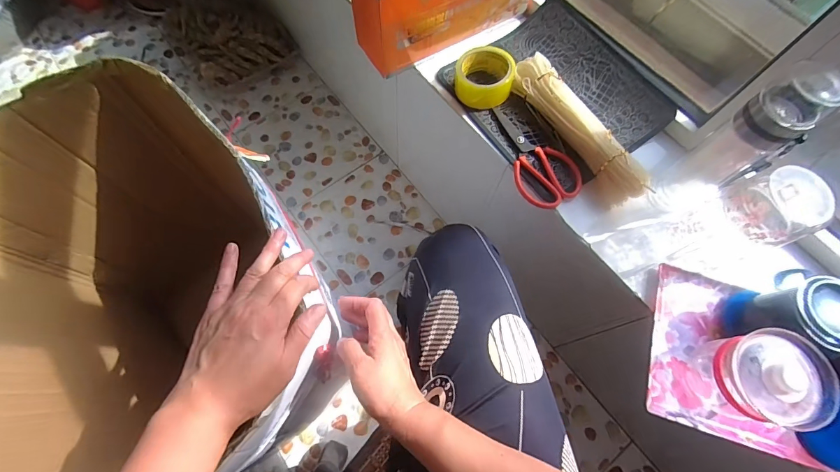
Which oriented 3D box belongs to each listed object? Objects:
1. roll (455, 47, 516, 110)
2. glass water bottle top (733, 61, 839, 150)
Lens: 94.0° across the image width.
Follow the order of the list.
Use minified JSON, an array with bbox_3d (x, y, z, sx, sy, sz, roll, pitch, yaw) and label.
[{"bbox_3d":[0.105,-0.261,0.644,0.093,0.049,0.090,1,69,-2],"label":"roll"},{"bbox_3d":[0.397,-0.139,0.422,0.053,0.078,0.064,-31,73,-13],"label":"glass water bottle top"}]

